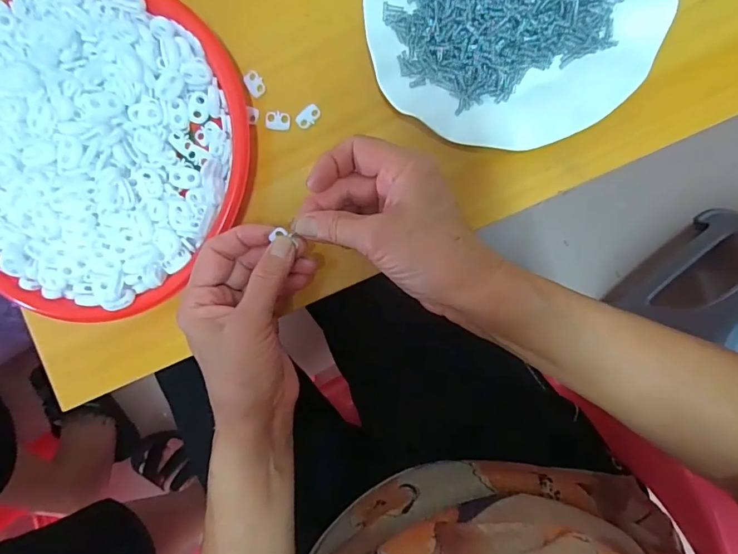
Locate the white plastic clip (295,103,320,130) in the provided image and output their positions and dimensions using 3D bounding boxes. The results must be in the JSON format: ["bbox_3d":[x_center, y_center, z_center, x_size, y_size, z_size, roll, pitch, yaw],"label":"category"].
[{"bbox_3d":[-0.044,-0.115,0.308,0.019,0.004,0.012,-37,87,8],"label":"white plastic clip"}]

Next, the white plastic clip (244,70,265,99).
[{"bbox_3d":[-0.082,-0.139,0.312,0.012,0.004,0.017,-38,87,8],"label":"white plastic clip"}]

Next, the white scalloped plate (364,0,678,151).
[{"bbox_3d":[0.090,-0.173,0.272,0.176,0.026,0.172,0,92,8],"label":"white scalloped plate"}]

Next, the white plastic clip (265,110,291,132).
[{"bbox_3d":[-0.066,-0.112,0.312,0.018,0.004,0.012,8,93,7],"label":"white plastic clip"}]

